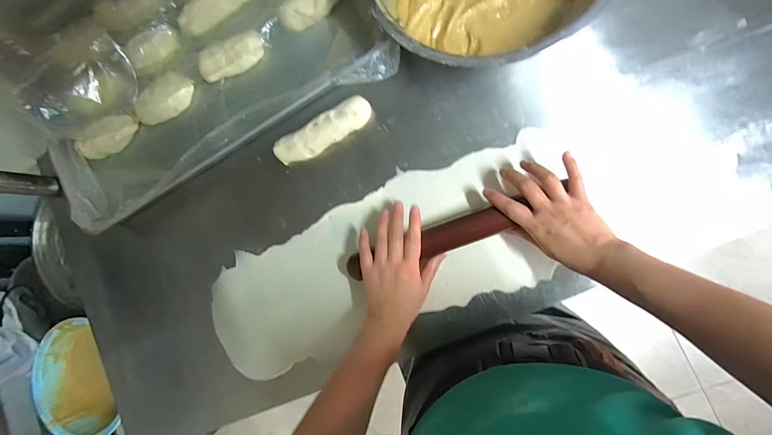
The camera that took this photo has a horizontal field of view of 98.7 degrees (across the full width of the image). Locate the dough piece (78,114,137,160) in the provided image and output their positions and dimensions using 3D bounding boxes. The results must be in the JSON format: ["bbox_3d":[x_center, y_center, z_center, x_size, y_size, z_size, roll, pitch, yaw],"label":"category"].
[{"bbox_3d":[-0.473,-0.137,0.568,0.105,0.033,0.045,-24,84,10],"label":"dough piece"}]

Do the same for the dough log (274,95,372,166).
[{"bbox_3d":[-0.096,-0.129,0.501,0.157,0.026,0.045,-30,83,9],"label":"dough log"}]

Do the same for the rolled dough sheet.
[{"bbox_3d":[-0.013,0.068,0.494,0.562,0.014,0.203,-23,84,11],"label":"rolled dough sheet"}]

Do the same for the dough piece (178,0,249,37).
[{"bbox_3d":[-0.279,-0.339,0.538,0.135,0.025,0.051,-33,83,9],"label":"dough piece"}]

